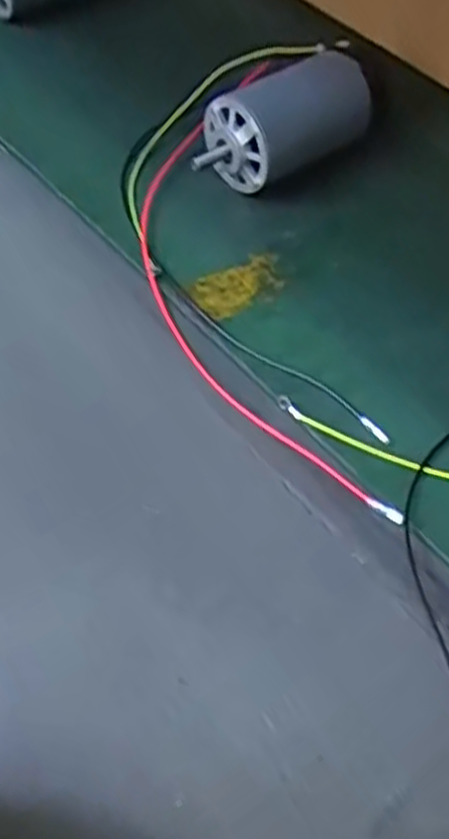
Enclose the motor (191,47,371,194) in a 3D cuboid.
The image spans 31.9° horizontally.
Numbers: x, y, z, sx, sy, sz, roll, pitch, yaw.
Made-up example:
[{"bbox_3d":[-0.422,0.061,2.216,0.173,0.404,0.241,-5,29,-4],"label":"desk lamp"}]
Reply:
[{"bbox_3d":[0.056,-0.251,0.677,0.172,0.071,0.069,-28,59,-23],"label":"motor"}]

